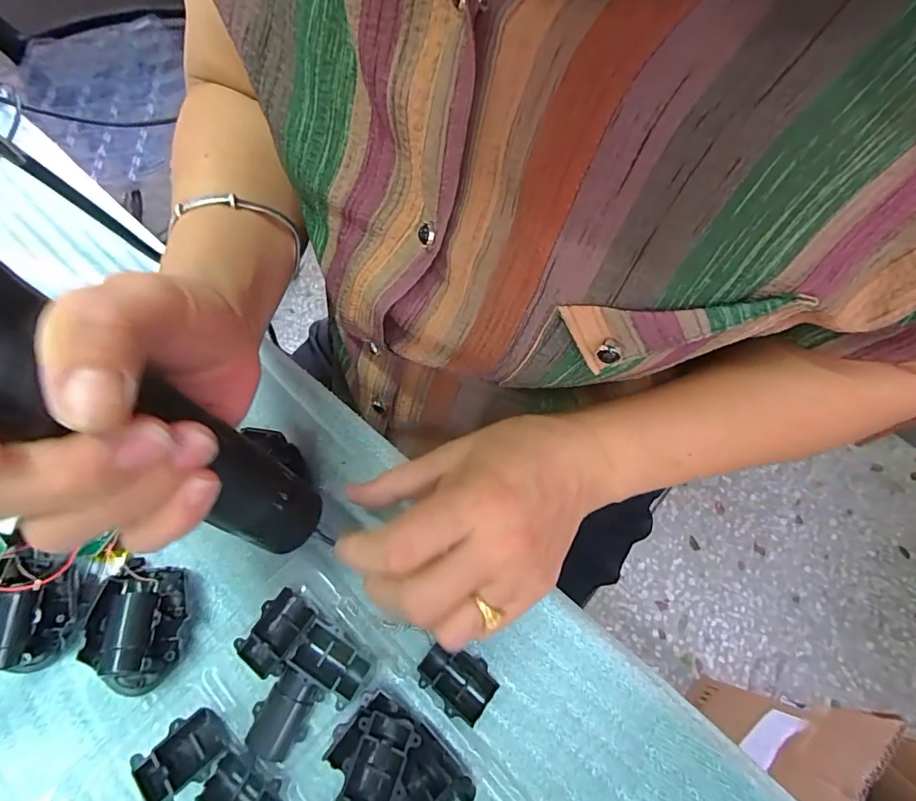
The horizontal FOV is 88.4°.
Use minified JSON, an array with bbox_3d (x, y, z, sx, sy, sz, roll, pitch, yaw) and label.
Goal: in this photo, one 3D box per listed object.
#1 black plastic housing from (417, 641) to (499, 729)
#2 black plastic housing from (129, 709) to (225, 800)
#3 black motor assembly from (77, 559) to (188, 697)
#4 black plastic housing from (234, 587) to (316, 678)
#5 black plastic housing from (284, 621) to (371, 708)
[{"bbox_3d":[-0.001,0.141,0.240,0.037,0.013,0.027,36,72,17],"label":"black plastic housing"},{"bbox_3d":[-0.132,0.171,0.226,0.038,0.015,0.027,-37,69,-14],"label":"black plastic housing"},{"bbox_3d":[-0.172,0.119,0.250,0.041,0.022,0.063,-11,65,-3],"label":"black motor assembly"},{"bbox_3d":[-0.095,0.124,0.247,0.027,0.019,0.044,30,70,15],"label":"black plastic housing"},{"bbox_3d":[-0.064,0.132,0.241,0.036,0.016,0.026,31,70,15],"label":"black plastic housing"}]

